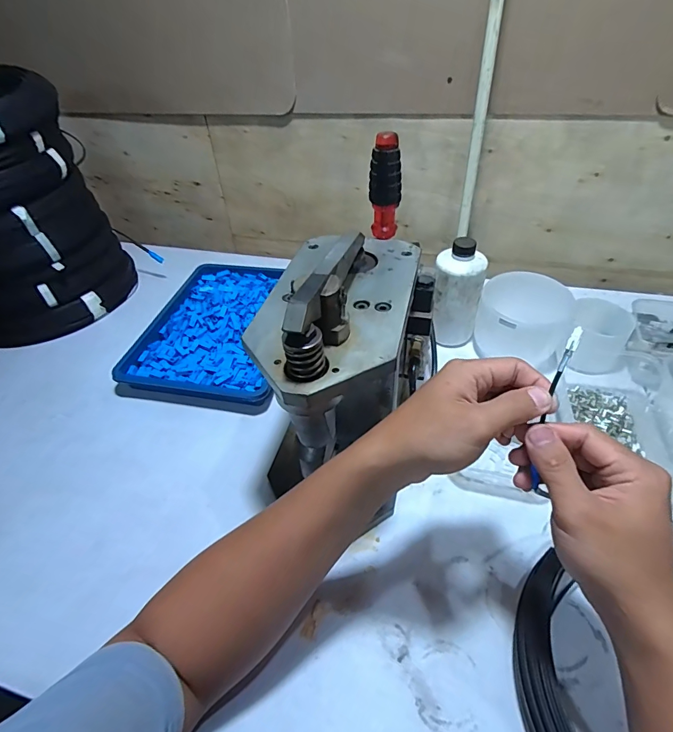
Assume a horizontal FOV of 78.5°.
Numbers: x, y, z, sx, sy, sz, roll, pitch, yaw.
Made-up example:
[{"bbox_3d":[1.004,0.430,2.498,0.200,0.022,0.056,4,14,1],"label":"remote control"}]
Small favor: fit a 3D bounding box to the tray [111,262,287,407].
[{"bbox_3d":[-0.187,-0.078,0.699,0.226,0.031,0.323,5,44,9],"label":"tray"}]

